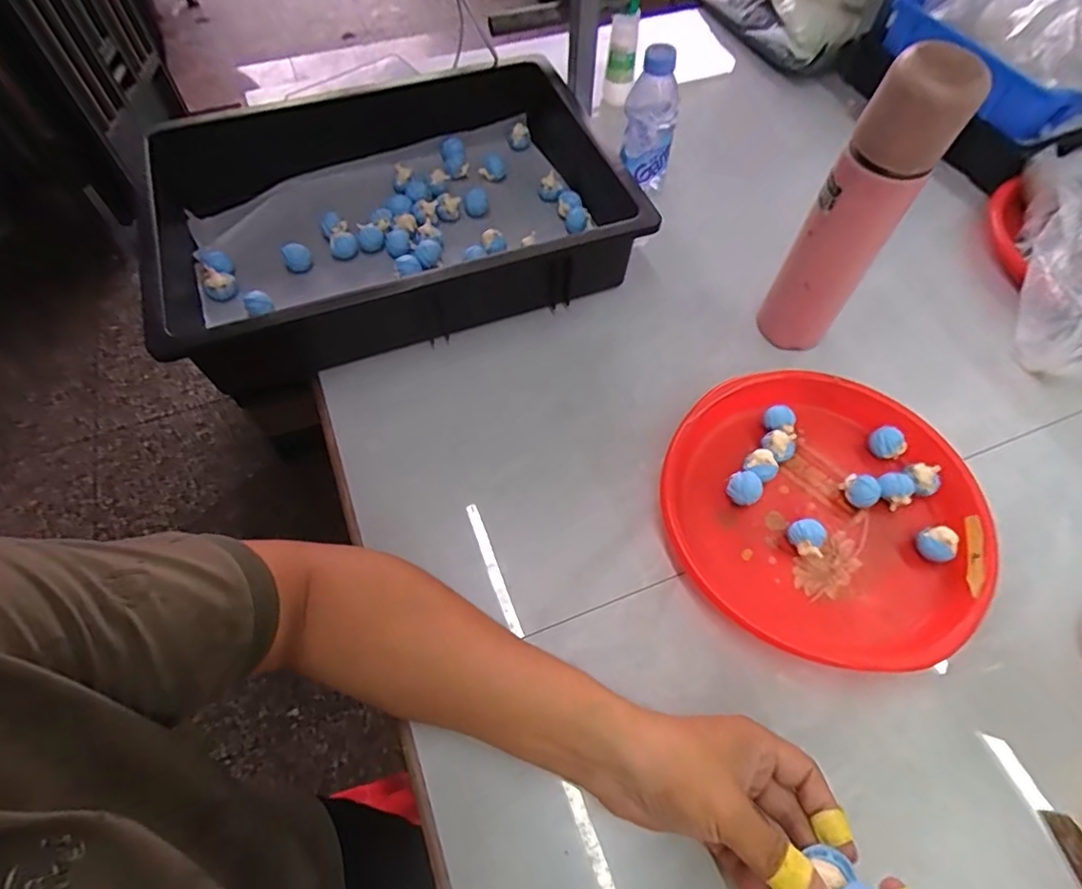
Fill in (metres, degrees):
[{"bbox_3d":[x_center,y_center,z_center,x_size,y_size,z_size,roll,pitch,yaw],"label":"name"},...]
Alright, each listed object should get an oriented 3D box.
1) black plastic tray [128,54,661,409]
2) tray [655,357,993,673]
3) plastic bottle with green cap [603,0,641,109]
[{"bbox_3d":[-0.140,-0.240,0.602,0.478,0.105,0.303,-20,62,-11],"label":"black plastic tray"},{"bbox_3d":[0.234,0.050,0.476,0.242,0.033,0.236,0,60,1],"label":"tray"},{"bbox_3d":[0.102,-0.492,0.715,0.036,0.143,0.033,5,60,4],"label":"plastic bottle with green cap"}]

